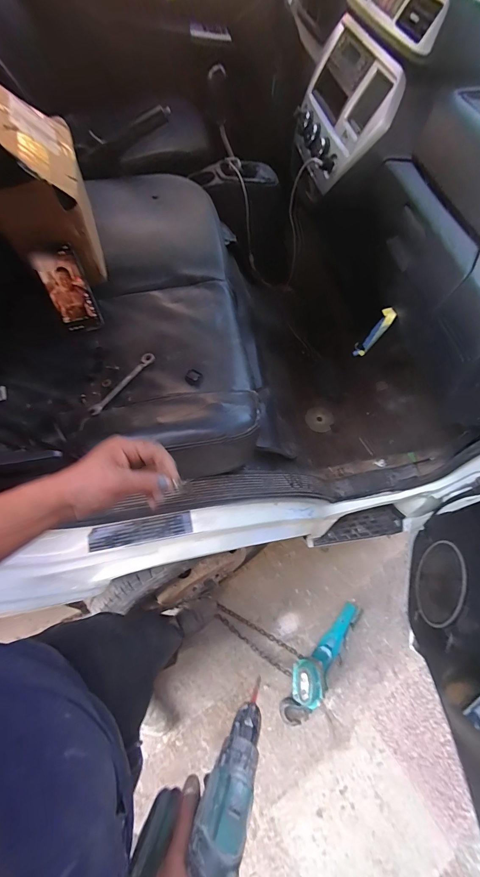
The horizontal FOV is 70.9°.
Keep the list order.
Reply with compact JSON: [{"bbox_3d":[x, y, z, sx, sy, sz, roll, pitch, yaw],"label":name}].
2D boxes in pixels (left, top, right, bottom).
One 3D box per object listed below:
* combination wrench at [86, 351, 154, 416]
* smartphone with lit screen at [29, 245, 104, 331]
[{"bbox_3d":[-0.219,-0.104,0.629,0.021,0.012,0.159,34,66,12],"label":"combination wrench"},{"bbox_3d":[-0.331,-0.283,0.656,0.076,0.149,0.009,-19,45,-8],"label":"smartphone with lit screen"}]

